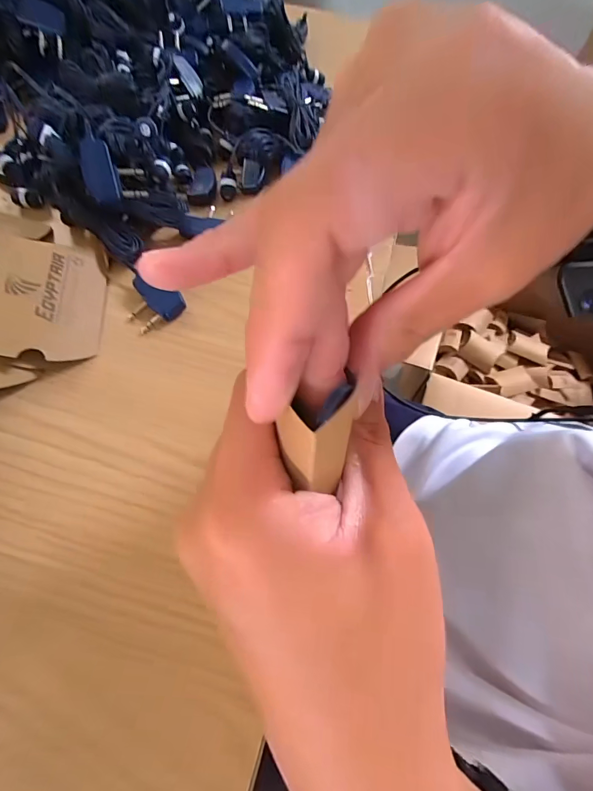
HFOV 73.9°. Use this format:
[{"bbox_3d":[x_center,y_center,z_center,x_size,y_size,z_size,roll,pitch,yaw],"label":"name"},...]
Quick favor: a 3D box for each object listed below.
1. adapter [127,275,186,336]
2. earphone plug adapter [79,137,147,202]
[{"bbox_3d":[-0.086,-0.056,0.233,0.031,0.007,0.034,-38,68,-21],"label":"adapter"},{"bbox_3d":[-0.108,-0.133,0.233,0.033,0.005,0.032,-10,105,-17],"label":"earphone plug adapter"}]

